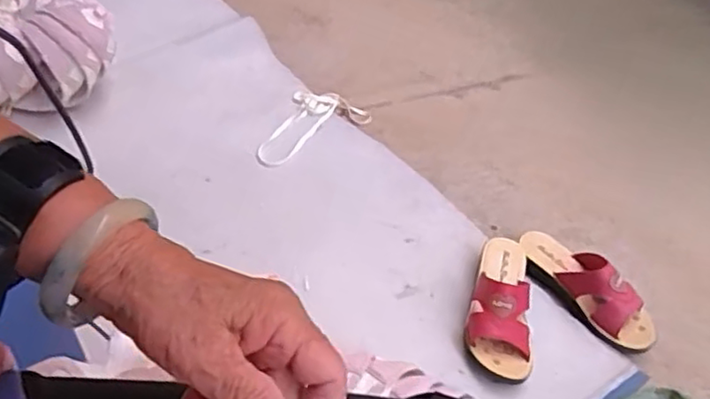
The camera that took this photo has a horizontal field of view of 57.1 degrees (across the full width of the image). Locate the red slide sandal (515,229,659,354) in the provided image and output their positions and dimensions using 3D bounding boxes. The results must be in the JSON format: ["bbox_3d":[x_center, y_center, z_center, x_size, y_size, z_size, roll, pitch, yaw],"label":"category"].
[{"bbox_3d":[0.334,0.120,0.939,0.078,0.074,0.227,-28,53,-27],"label":"red slide sandal"}]

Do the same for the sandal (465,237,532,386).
[{"bbox_3d":[0.205,0.137,0.896,0.087,0.082,0.225,12,46,8],"label":"sandal"}]

